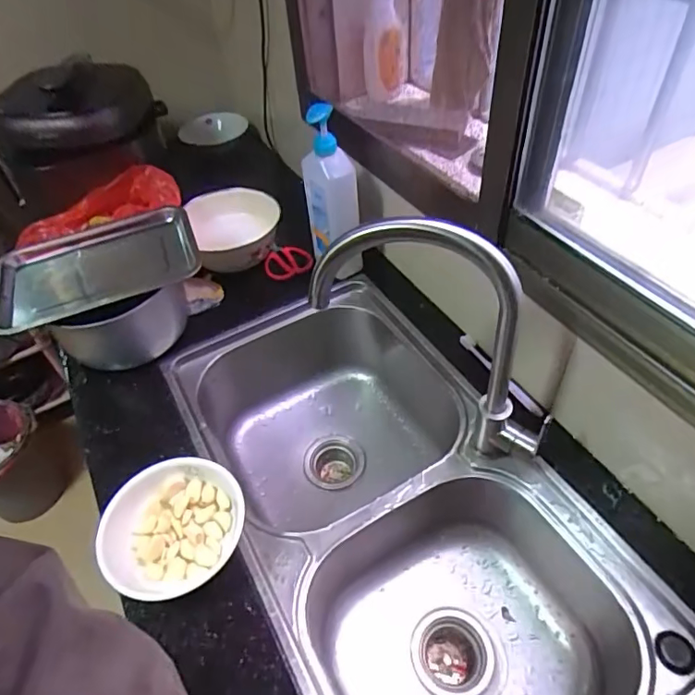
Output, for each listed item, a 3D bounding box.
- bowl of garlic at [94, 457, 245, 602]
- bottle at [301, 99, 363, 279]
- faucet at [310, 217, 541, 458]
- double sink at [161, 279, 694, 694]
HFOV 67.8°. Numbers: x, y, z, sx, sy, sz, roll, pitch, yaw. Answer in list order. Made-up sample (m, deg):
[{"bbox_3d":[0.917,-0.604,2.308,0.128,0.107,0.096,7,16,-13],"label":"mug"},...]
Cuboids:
[{"bbox_3d":[-0.212,0.220,0.627,0.174,0.061,0.141,-25,50,-17],"label":"bowl of garlic"},{"bbox_3d":[-0.025,-0.252,0.874,0.056,0.296,0.097,-32,53,-22],"label":"bottle"},{"bbox_3d":[0.098,0.000,0.591,0.266,0.334,0.031,11,49,15],"label":"faucet"},{"bbox_3d":[0.055,0.238,0.770,0.412,0.233,0.735,-27,51,-19],"label":"double sink"}]

